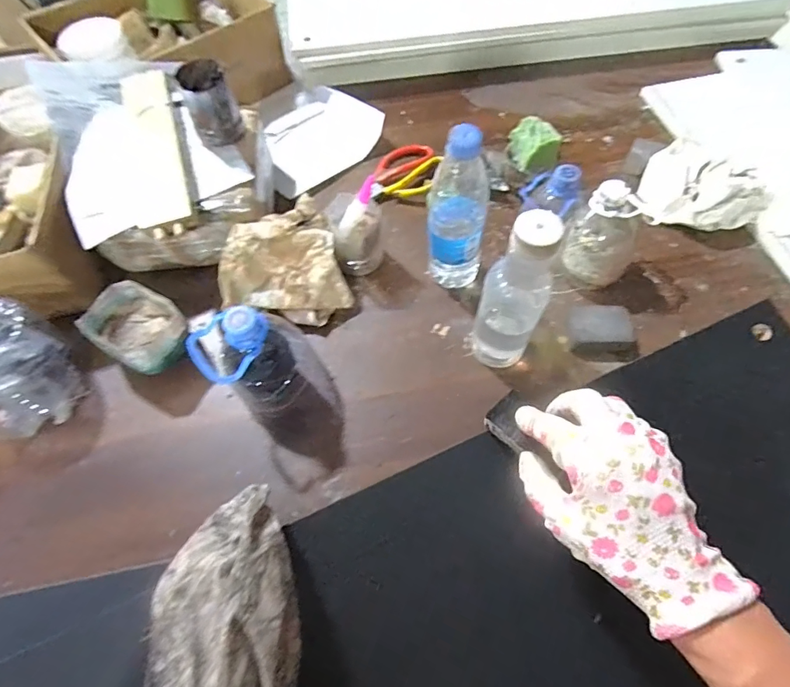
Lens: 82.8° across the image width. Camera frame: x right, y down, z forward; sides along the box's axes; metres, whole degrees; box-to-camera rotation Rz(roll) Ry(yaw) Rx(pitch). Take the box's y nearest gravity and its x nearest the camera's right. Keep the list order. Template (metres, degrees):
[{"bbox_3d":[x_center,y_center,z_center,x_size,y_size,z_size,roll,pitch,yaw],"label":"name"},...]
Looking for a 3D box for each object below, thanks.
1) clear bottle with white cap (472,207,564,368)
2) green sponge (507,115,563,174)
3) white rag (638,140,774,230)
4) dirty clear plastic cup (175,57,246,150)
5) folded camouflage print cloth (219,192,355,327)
[{"bbox_3d":[0.123,-0.042,0.458,0.061,0.215,0.054,31,70,14],"label":"clear bottle with white cap"},{"bbox_3d":[0.192,-0.269,0.609,0.055,0.046,0.071,-18,67,-7],"label":"green sponge"},{"bbox_3d":[0.417,-0.213,0.612,0.123,0.054,0.150,-36,70,-14],"label":"white rag"},{"bbox_3d":[-0.228,-0.295,0.557,0.060,0.086,0.051,-24,67,-9],"label":"dirty clear plastic cup"},{"bbox_3d":[-0.139,-0.089,0.554,0.153,0.077,0.131,-31,69,-12],"label":"folded camouflage print cloth"}]

